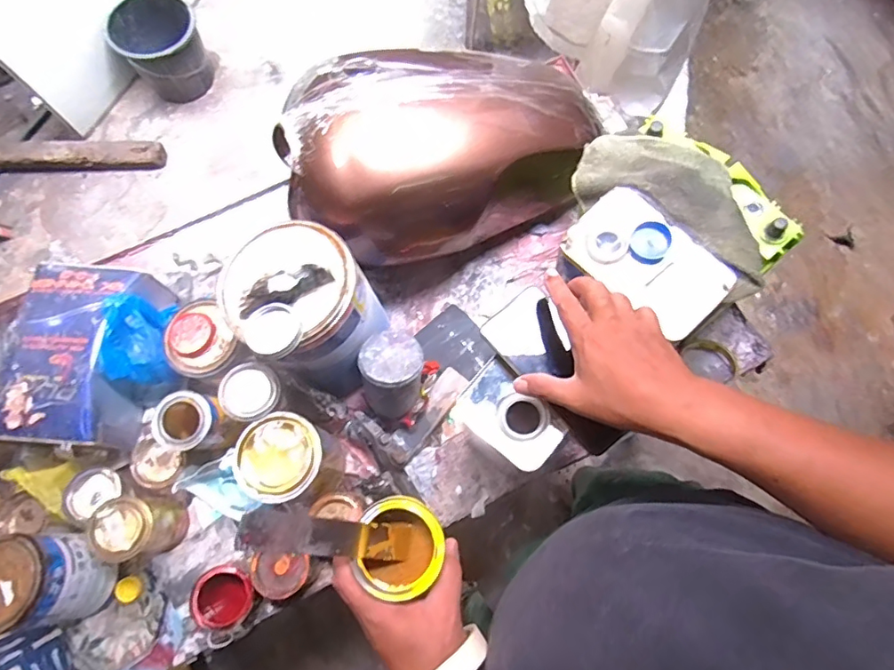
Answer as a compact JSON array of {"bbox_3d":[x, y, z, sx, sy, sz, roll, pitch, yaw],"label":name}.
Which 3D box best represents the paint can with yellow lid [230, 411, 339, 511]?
[{"bbox_3d":[-0.201,0.162,0.688,0.101,0.129,0.096,-1,76,2],"label":"paint can with yellow lid"}]

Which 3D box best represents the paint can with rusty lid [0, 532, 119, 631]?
[{"bbox_3d":[-0.494,0.299,0.646,0.108,0.141,0.100,-1,76,2],"label":"paint can with rusty lid"}]

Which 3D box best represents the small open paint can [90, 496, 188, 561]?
[{"bbox_3d":[-0.380,0.241,0.663,0.063,0.120,0.068,-1,76,2],"label":"small open paint can"}]

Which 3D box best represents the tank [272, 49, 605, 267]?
[{"bbox_3d":[-0.010,-0.282,0.768,0.429,0.229,0.247,-27,76,-4],"label":"tank"}]

